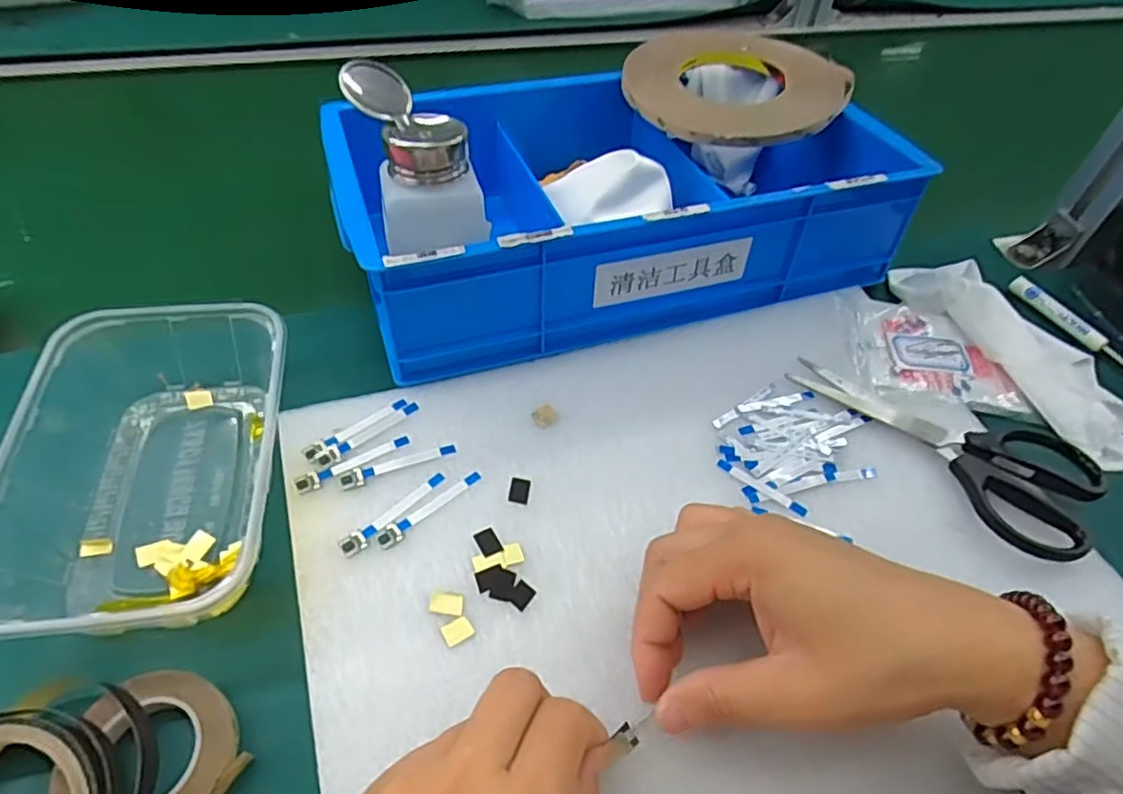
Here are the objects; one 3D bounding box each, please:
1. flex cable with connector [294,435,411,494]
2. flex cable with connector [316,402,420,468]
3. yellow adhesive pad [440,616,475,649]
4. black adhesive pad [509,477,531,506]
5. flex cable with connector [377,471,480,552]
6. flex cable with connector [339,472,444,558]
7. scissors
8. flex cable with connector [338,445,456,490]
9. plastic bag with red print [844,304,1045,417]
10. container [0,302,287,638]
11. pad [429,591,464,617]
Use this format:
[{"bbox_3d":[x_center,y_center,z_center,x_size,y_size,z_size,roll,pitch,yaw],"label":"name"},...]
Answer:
[{"bbox_3d":[-0.107,0.034,0.344,0.060,0.004,0.010,-23,58,-20],"label":"flex cable with connector"},{"bbox_3d":[-0.103,0.018,0.357,0.060,0.004,0.009,-35,63,-26],"label":"flex cable with connector"},{"bbox_3d":[-0.046,0.103,0.294,0.013,0.004,0.011,-24,58,-21],"label":"yellow adhesive pad"},{"bbox_3d":[-0.021,0.048,0.342,0.010,0.004,0.015,6,52,6],"label":"black adhesive pad"},{"bbox_3d":[-0.064,0.055,0.331,0.059,0.004,0.010,-32,61,-25],"label":"flex cable with connector"},{"bbox_3d":[-0.082,0.057,0.328,0.060,0.004,0.011,-35,63,-27],"label":"flex cable with connector"},{"bbox_3d":[0.213,0.017,0.371,0.072,0.015,0.161,-35,63,-26],"label":"scissors"},{"bbox_3d":[-0.085,0.034,0.346,0.060,0.004,0.011,-19,57,-18],"label":"flex cable with connector"},{"bbox_3d":[0.233,-0.027,0.415,0.106,0.013,0.074,10,53,3],"label":"plastic bag with red print"},{"bbox_3d":[-0.195,0.032,0.322,0.117,0.050,0.168,-4,53,-8],"label":"container"},{"bbox_3d":[-0.052,0.094,0.303,0.015,0.004,0.010,6,51,2],"label":"pad"}]

